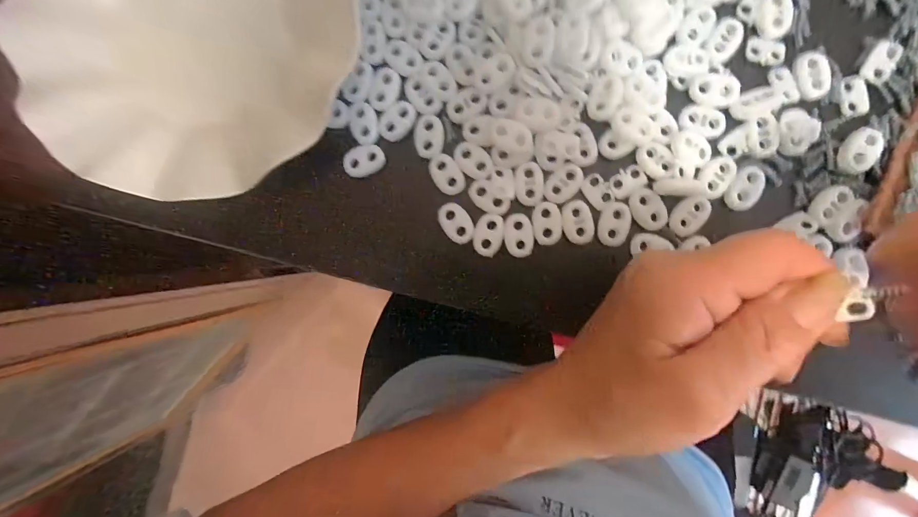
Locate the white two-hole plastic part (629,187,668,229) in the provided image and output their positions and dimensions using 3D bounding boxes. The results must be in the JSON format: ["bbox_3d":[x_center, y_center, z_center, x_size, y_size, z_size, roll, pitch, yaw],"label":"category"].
[{"bbox_3d":[0.097,-0.025,0.201,0.015,0.004,0.023,-35,90,5],"label":"white two-hole plastic part"}]

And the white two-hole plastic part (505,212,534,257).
[{"bbox_3d":[0.032,-0.012,0.206,0.014,0.004,0.023,-3,92,5],"label":"white two-hole plastic part"}]

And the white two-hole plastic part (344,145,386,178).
[{"bbox_3d":[-0.051,-0.053,0.211,0.022,0.004,0.016,-12,92,5],"label":"white two-hole plastic part"}]

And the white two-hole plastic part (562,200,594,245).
[{"bbox_3d":[0.062,-0.019,0.204,0.015,0.004,0.023,-15,91,5],"label":"white two-hole plastic part"}]

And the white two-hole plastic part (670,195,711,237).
[{"bbox_3d":[0.118,-0.022,0.198,0.015,0.004,0.023,44,95,1],"label":"white two-hole plastic part"}]

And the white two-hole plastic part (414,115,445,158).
[{"bbox_3d":[-0.016,-0.065,0.208,0.015,0.004,0.022,1,93,5],"label":"white two-hole plastic part"}]

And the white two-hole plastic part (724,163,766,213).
[{"bbox_3d":[0.145,-0.036,0.197,0.015,0.004,0.024,27,94,3],"label":"white two-hole plastic part"}]

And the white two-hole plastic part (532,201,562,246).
[{"bbox_3d":[0.046,-0.018,0.205,0.015,0.004,0.022,-3,92,5],"label":"white two-hole plastic part"}]

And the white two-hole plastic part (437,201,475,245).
[{"bbox_3d":[-0.001,-0.019,0.208,0.015,0.004,0.023,-35,90,5],"label":"white two-hole plastic part"}]

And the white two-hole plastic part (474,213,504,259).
[{"bbox_3d":[0.016,-0.012,0.207,0.015,0.004,0.022,13,94,4],"label":"white two-hole plastic part"}]

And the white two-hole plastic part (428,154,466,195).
[{"bbox_3d":[-0.007,-0.045,0.208,0.015,0.004,0.023,-35,90,5],"label":"white two-hole plastic part"}]

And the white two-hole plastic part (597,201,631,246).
[{"bbox_3d":[0.081,-0.018,0.203,0.015,0.004,0.023,4,93,4],"label":"white two-hole plastic part"}]

